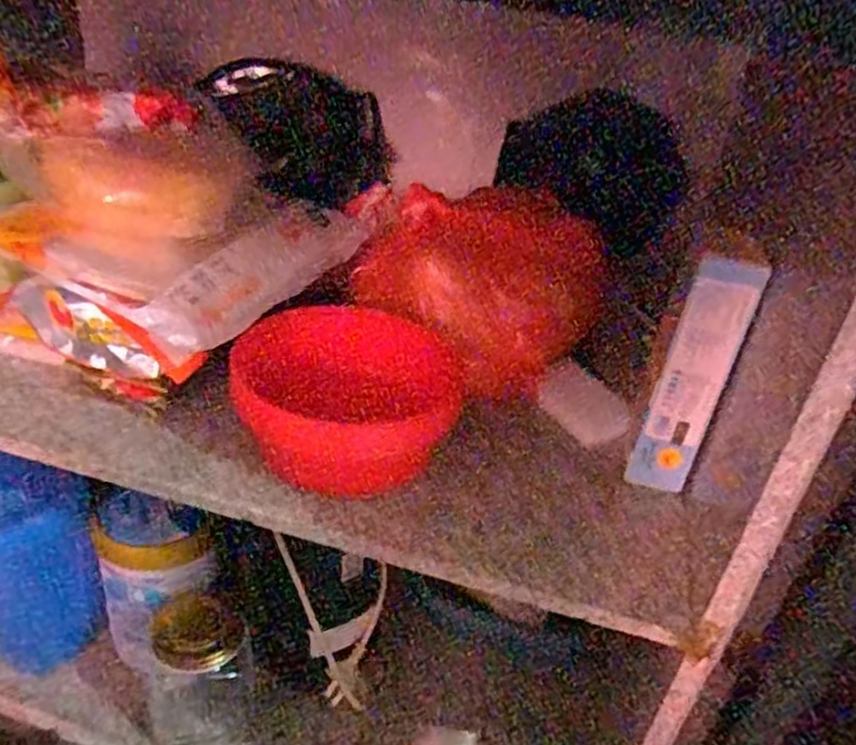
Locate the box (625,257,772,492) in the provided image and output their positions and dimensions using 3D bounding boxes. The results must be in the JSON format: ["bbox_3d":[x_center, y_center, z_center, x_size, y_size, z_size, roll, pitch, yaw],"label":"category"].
[{"bbox_3d":[0.194,0.010,0.531,0.045,0.189,0.022,22,35,22],"label":"box"}]

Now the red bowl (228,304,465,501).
[{"bbox_3d":[-0.061,0.012,0.581,0.151,0.072,0.167,23,35,24],"label":"red bowl"}]

